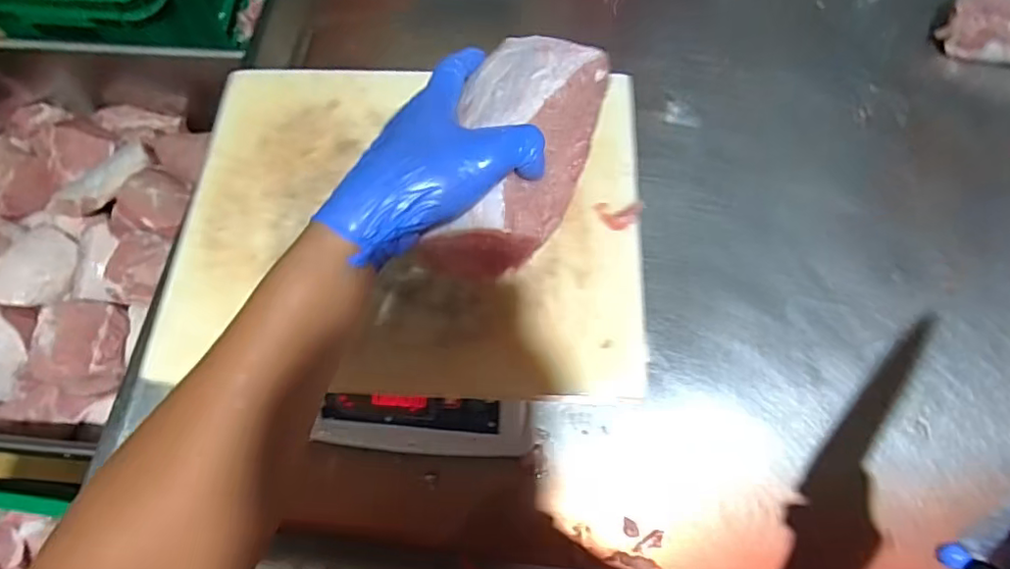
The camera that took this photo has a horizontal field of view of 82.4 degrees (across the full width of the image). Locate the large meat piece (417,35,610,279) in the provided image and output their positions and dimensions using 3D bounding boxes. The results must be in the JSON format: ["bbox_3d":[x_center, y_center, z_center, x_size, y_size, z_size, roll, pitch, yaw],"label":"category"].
[{"bbox_3d":[0.009,-0.081,0.357,0.078,0.069,0.158,19,79,5],"label":"large meat piece"}]

